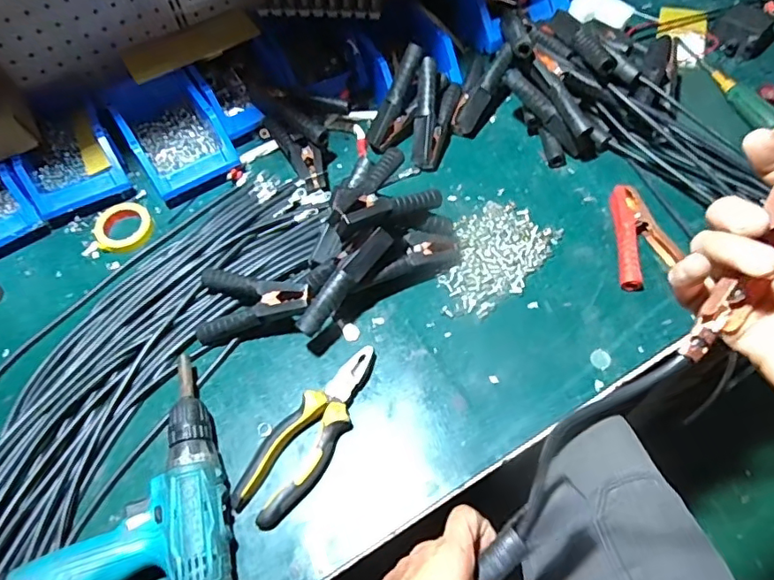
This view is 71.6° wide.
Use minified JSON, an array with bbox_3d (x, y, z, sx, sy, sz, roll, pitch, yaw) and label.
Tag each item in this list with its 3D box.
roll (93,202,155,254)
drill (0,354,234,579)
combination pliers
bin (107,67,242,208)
[{"bbox_3d":[-0.339,-0.080,0.689,0.070,0.012,0.074,-1,59,2],"label":"roll"},{"bbox_3d":[-0.244,0.178,0.506,0.188,0.089,0.232,-9,58,-2],"label":"drill"},{"bbox_3d":[-0.078,0.139,0.548,0.069,0.033,0.196,26,63,17],"label":"combination pliers"},{"bbox_3d":[-0.298,-0.224,0.738,0.116,0.073,0.200,-30,61,-14],"label":"bin"}]

